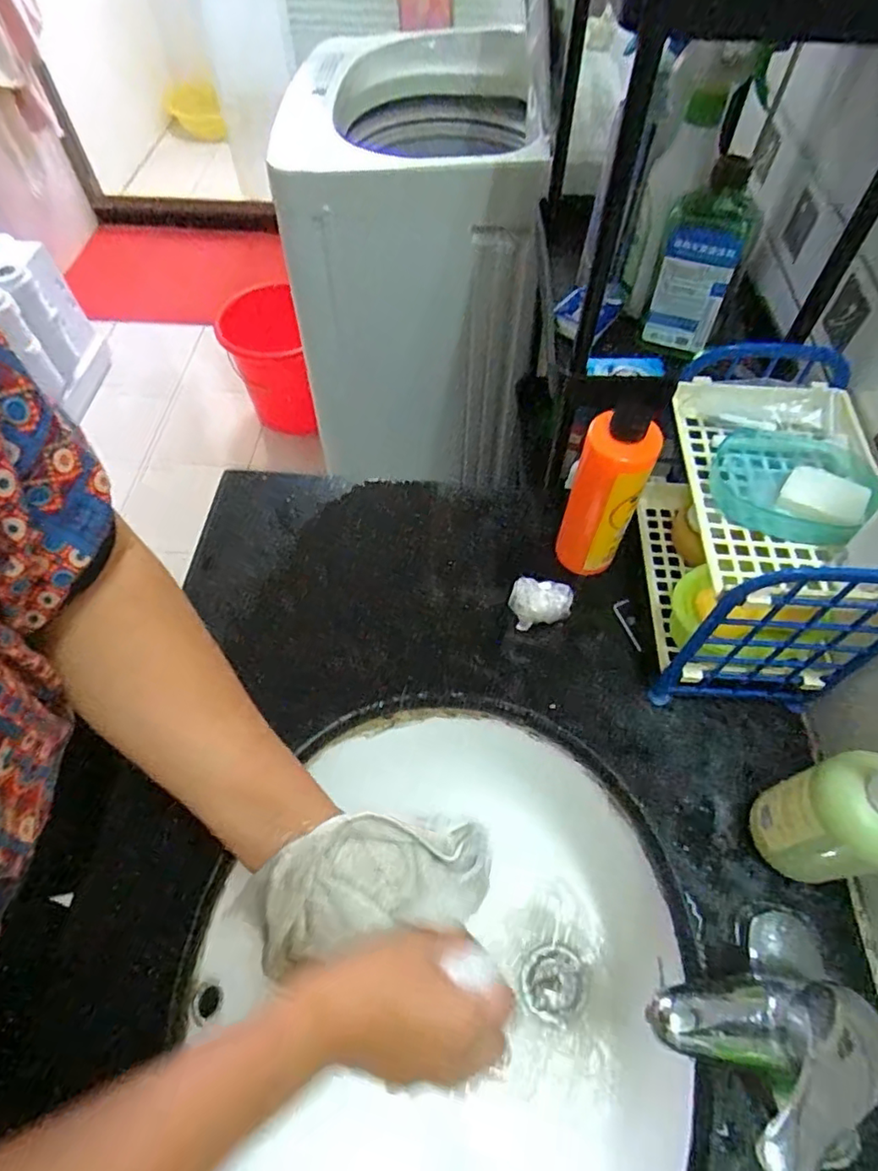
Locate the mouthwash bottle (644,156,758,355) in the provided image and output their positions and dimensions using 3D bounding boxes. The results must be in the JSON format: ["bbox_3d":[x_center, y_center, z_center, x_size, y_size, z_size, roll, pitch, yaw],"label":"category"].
[{"bbox_3d":[0.231,-0.288,0.531,0.066,0.159,0.045,22,61,13],"label":"mouthwash bottle"}]

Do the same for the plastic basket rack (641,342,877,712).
[{"bbox_3d":[0.257,-0.040,0.496,0.127,0.208,0.222,2,58,1],"label":"plastic basket rack"}]

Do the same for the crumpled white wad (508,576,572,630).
[{"bbox_3d":[0.096,0.015,0.556,0.058,0.068,0.039,11,59,6],"label":"crumpled white wad"}]

